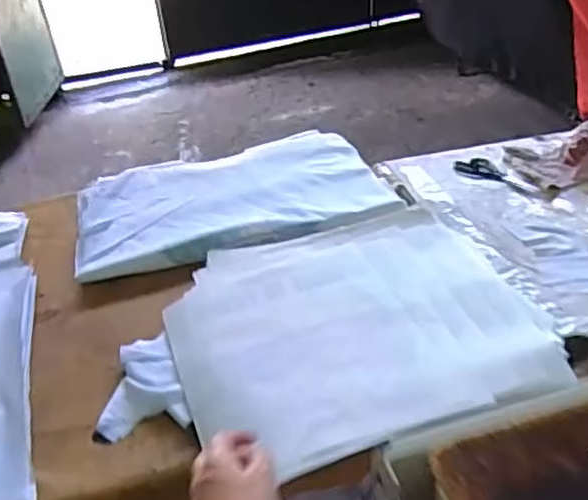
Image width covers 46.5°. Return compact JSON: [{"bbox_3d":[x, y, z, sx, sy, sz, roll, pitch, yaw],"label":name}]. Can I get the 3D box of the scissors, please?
[{"bbox_3d":[0.396,-0.142,1.366,0.074,0.010,0.186,-21,41,-18],"label":"scissors"}]

